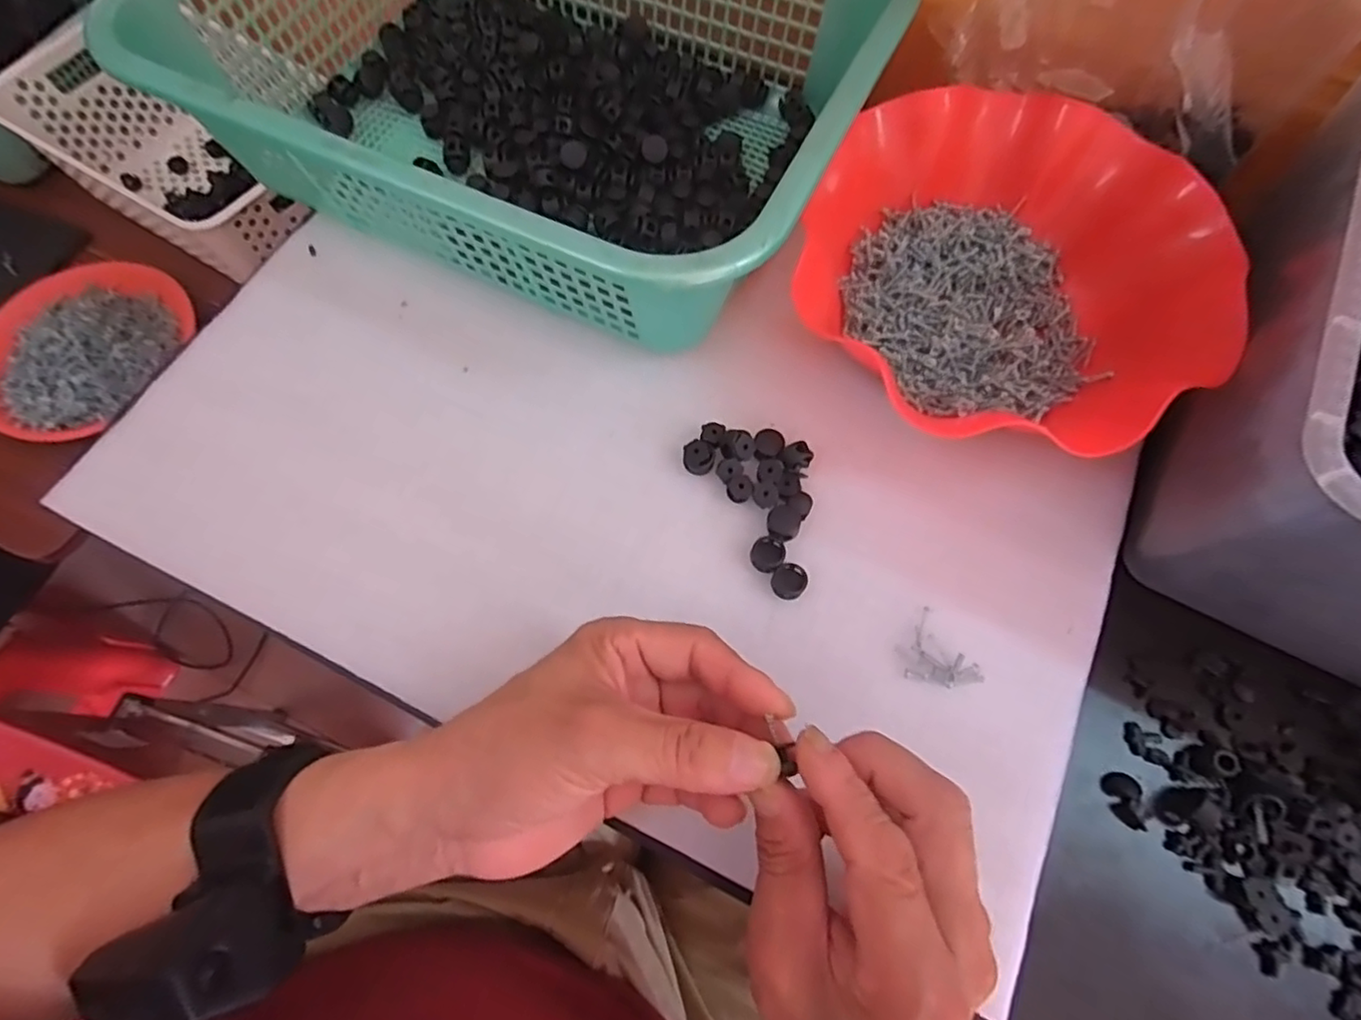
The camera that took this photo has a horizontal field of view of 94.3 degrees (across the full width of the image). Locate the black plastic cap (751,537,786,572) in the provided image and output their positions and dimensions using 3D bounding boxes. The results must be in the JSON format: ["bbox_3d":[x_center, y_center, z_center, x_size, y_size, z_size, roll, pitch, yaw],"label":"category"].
[{"bbox_3d":[0.045,0.023,0.322,0.016,0.005,0.017,0,69,0],"label":"black plastic cap"}]

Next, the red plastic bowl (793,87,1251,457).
[{"bbox_3d":[0.171,-0.129,0.342,0.203,0.061,0.215,0,69,0],"label":"red plastic bowl"}]

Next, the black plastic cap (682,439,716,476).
[{"bbox_3d":[0.010,-0.028,0.339,0.017,0.009,0.017,0,69,0],"label":"black plastic cap"}]

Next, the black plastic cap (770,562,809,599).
[{"bbox_3d":[0.055,0.036,0.319,0.017,0.006,0.018,0,69,0],"label":"black plastic cap"}]

